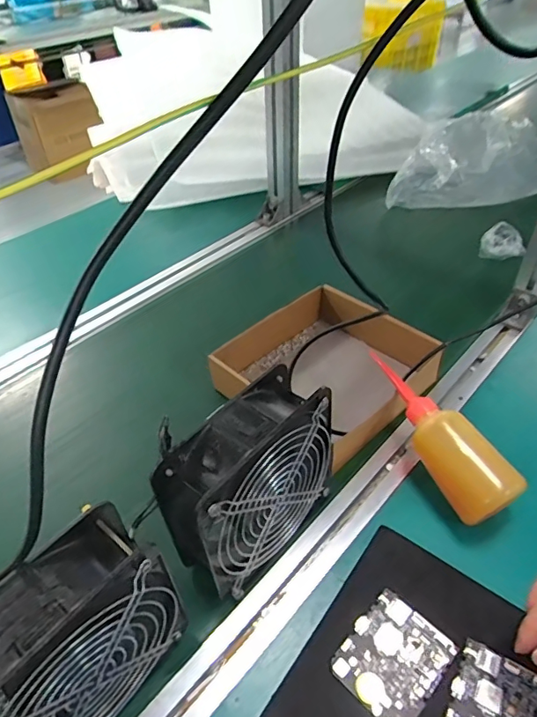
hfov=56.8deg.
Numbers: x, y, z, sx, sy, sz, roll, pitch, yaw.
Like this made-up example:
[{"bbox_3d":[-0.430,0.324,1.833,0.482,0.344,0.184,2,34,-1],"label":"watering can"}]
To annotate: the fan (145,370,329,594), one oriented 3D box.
[{"bbox_3d":[-0.011,0.102,0.414,0.150,0.151,0.071,-34,51,-29],"label":"fan"}]

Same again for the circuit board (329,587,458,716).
[{"bbox_3d":[0.094,0.224,0.373,0.065,0.005,0.079,33,54,32],"label":"circuit board"}]

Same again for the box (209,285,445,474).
[{"bbox_3d":[0.068,0.008,0.577,0.201,0.067,0.204,-34,51,-29],"label":"box"}]

